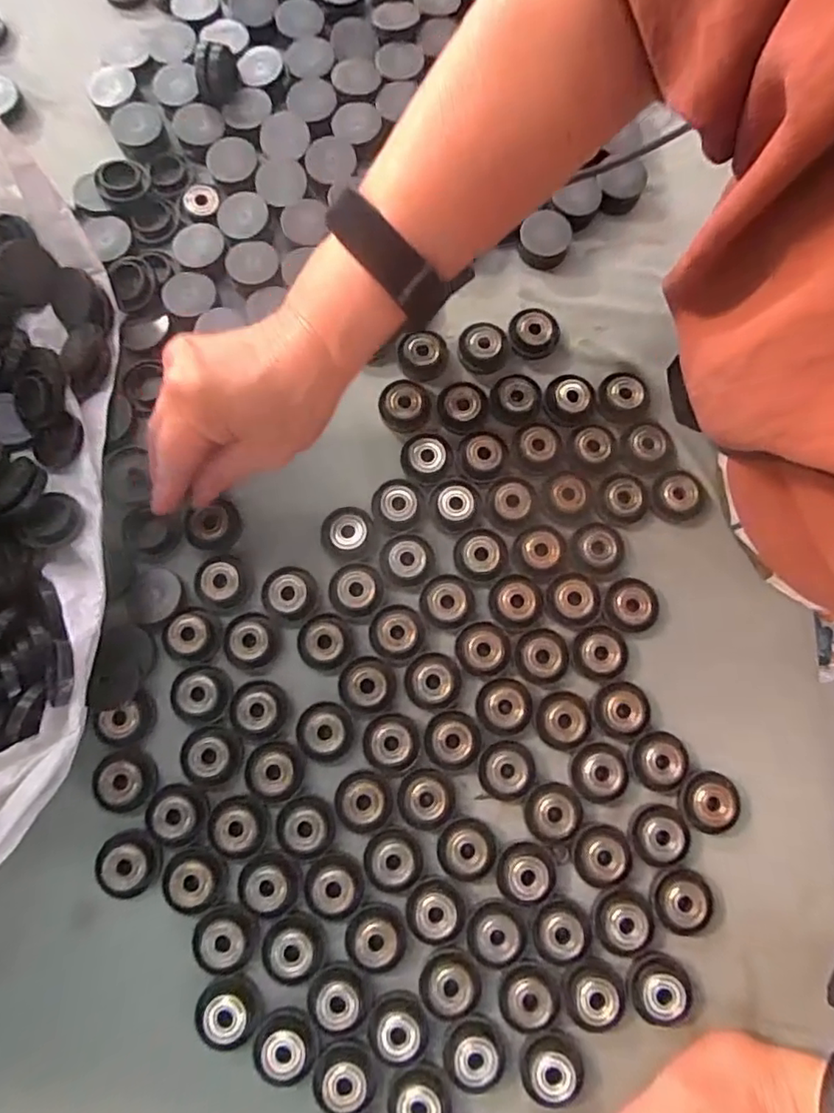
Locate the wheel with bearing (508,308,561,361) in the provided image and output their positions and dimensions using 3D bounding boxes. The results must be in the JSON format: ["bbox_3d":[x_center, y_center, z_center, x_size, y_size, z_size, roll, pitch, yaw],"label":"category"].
[{"bbox_3d":[0.074,-0.142,0.365,0.029,0.010,0.031,0,79,-1],"label":"wheel with bearing"}]

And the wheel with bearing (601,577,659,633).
[{"bbox_3d":[0.125,0.028,0.333,0.031,0.006,0.031,-2,79,-2],"label":"wheel with bearing"}]

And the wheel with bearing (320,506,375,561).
[{"bbox_3d":[-0.041,-0.014,0.337,0.031,0.008,0.032,0,79,-1],"label":"wheel with bearing"}]

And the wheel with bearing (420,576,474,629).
[{"bbox_3d":[0.017,0.025,0.330,0.030,0.010,0.031,0,79,-1],"label":"wheel with bearing"}]

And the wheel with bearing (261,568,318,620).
[{"bbox_3d":[-0.074,0.021,0.331,0.032,0.007,0.030,0,79,-1],"label":"wheel with bearing"}]

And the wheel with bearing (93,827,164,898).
[{"bbox_3d":[-0.154,0.164,0.305,0.035,0.013,0.031,-4,80,-2],"label":"wheel with bearing"}]

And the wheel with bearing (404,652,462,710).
[{"bbox_3d":[0.009,0.070,0.322,0.031,0.008,0.031,0,79,-1],"label":"wheel with bearing"}]

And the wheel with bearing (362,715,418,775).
[{"bbox_3d":[-0.014,0.104,0.315,0.031,0.006,0.031,0,79,-1],"label":"wheel with bearing"}]

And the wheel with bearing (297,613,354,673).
[{"bbox_3d":[-0.053,0.049,0.326,0.031,0.008,0.032,0,79,-1],"label":"wheel with bearing"}]

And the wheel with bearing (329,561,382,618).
[{"bbox_3d":[-0.036,0.019,0.331,0.031,0.008,0.031,0,79,-1],"label":"wheel with bearing"}]

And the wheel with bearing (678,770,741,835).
[{"bbox_3d":[0.161,0.137,0.319,0.030,0.018,0.031,0,79,-1],"label":"wheel with bearing"}]

